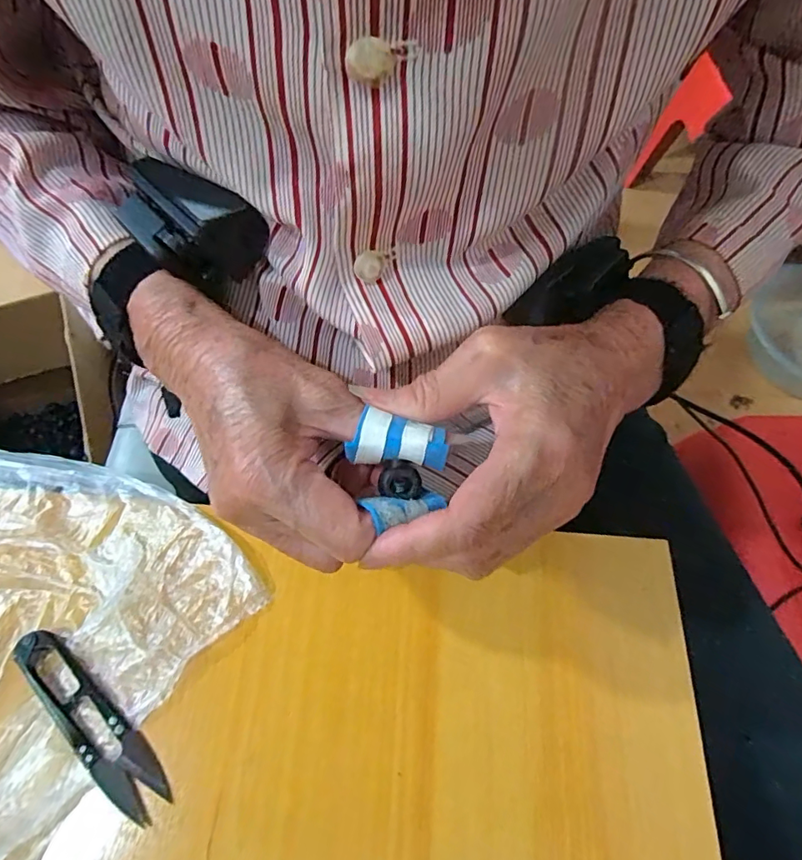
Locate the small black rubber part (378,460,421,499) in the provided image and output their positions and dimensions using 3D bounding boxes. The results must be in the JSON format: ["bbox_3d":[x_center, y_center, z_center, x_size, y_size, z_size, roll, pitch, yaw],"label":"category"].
[{"bbox_3d":[0.000,0.021,0.212,0.018,0.005,0.015,13,62,4],"label":"small black rubber part"}]

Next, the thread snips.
[{"bbox_3d":[-0.145,0.136,0.238,0.102,0.009,0.023,39,67,16],"label":"thread snips"}]

